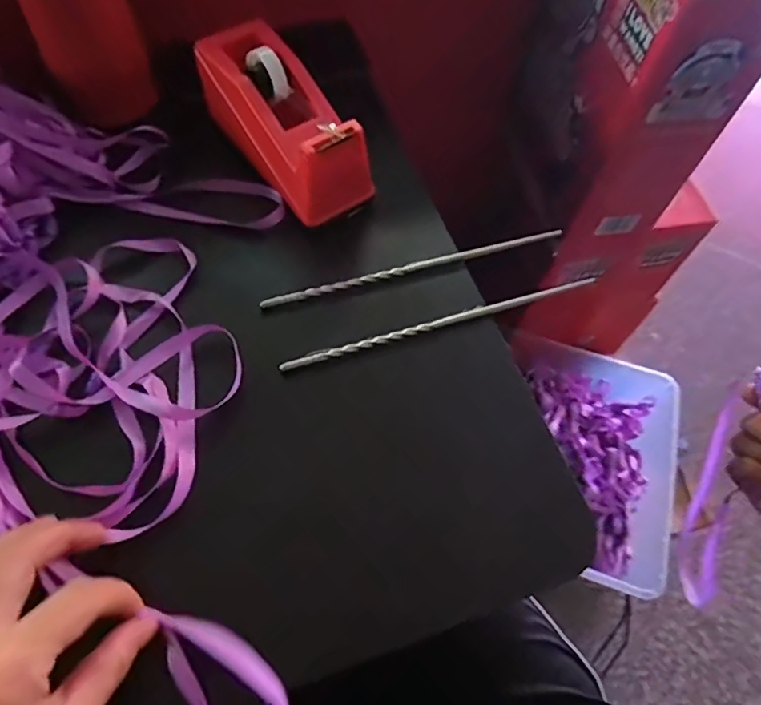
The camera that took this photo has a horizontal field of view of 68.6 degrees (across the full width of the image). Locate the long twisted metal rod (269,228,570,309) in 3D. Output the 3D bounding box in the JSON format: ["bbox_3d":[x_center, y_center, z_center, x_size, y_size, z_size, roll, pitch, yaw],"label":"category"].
[{"bbox_3d":[0.025,-0.060,0.386,0.214,0.007,0.008,-14,63,-11],"label":"long twisted metal rod"}]

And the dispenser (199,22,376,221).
[{"bbox_3d":[-0.070,-0.165,0.396,0.065,0.079,0.154,-35,81,-20],"label":"dispenser"}]

